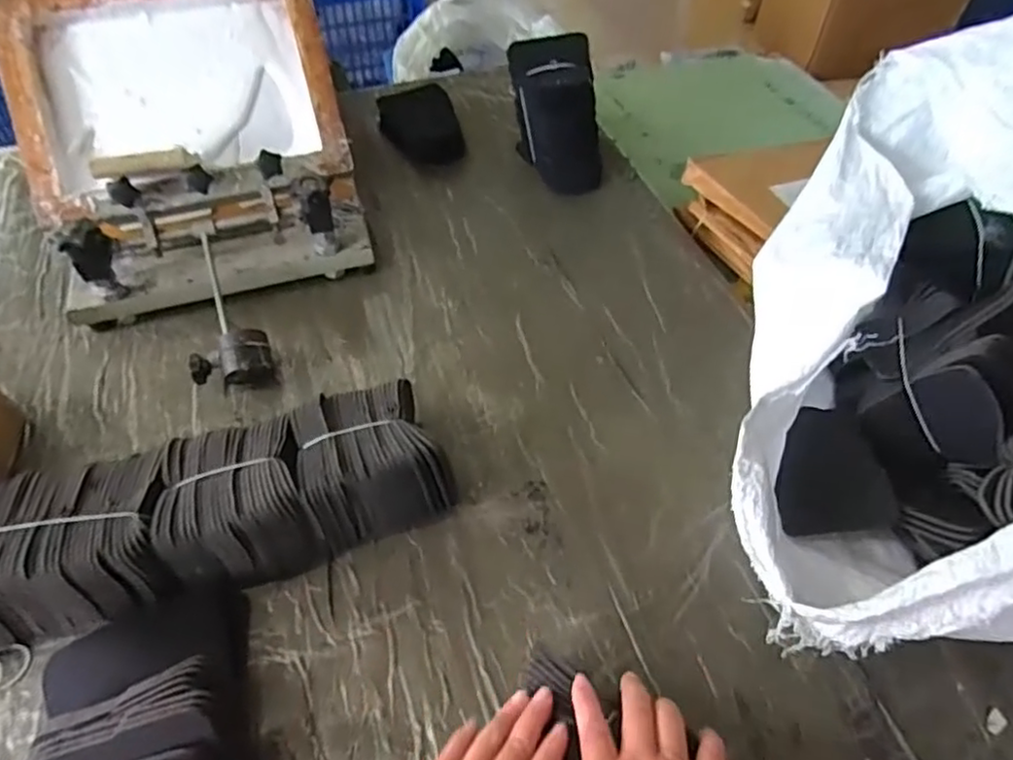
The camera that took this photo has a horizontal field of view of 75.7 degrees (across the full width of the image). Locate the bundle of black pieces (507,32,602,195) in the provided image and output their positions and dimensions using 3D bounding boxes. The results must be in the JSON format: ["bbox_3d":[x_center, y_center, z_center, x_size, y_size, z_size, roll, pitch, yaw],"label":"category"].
[{"bbox_3d":[0.076,-0.383,0.943,0.096,0.165,0.165,-17,53,-13],"label":"bundle of black pieces"}]

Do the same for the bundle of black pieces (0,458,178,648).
[{"bbox_3d":[-0.395,0.149,0.578,0.202,0.093,0.142,-6,51,-5],"label":"bundle of black pieces"}]

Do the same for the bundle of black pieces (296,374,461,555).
[{"bbox_3d":[-0.130,0.073,0.635,0.126,0.097,0.132,-15,52,-12],"label":"bundle of black pieces"}]

